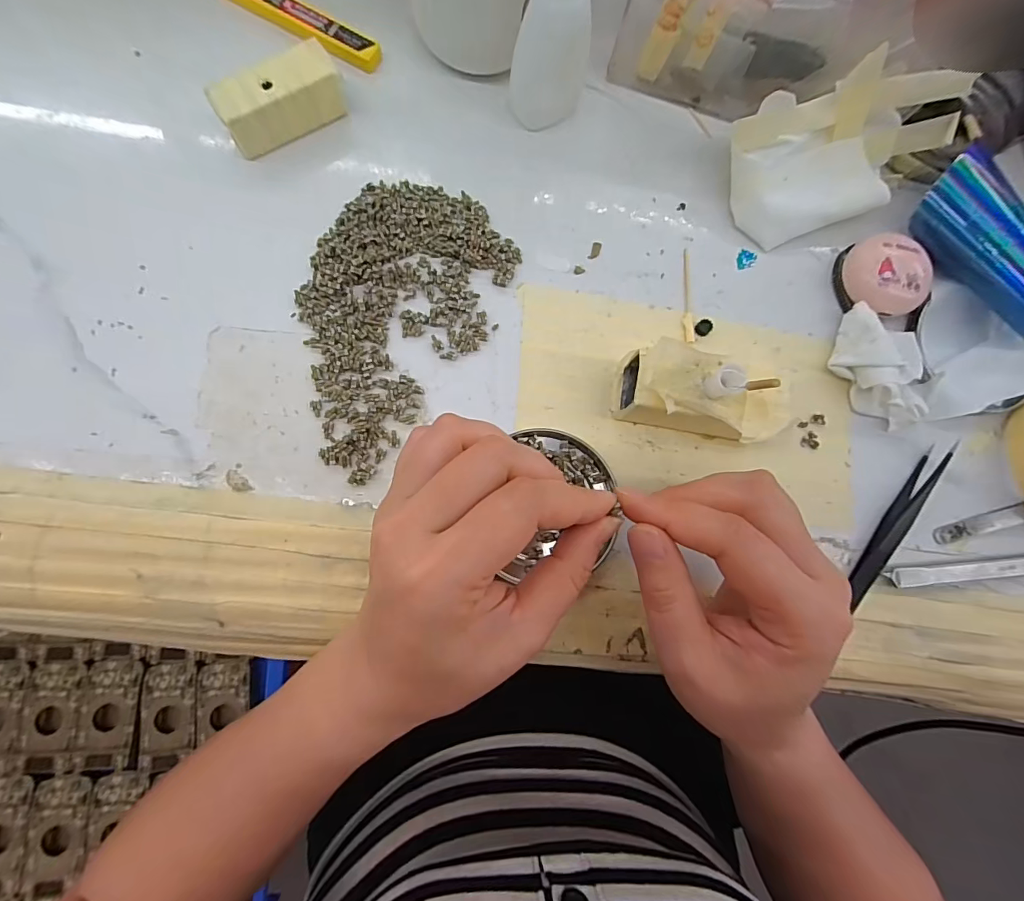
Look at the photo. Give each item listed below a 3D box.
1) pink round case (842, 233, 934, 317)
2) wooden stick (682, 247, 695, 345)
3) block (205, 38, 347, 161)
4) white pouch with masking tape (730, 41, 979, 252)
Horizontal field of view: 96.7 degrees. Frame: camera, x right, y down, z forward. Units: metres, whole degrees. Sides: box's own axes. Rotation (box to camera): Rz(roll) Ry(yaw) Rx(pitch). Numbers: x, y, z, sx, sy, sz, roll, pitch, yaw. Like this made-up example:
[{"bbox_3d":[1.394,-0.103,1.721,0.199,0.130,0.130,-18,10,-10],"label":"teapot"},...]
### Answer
[{"bbox_3d":[0.221,-0.102,0.269,0.043,0.022,0.044,1,82,-5],"label":"pink round case"},{"bbox_3d":[0.103,-0.092,0.267,0.006,0.004,0.059,3,82,-5],"label":"wooden stick"},{"bbox_3d":[-0.126,-0.190,0.249,0.065,0.026,0.025,-34,86,-9],"label":"block"},{"bbox_3d":[0.184,-0.172,0.258,0.109,0.060,0.067,-20,84,-8],"label":"white pouch with masking tape"}]

